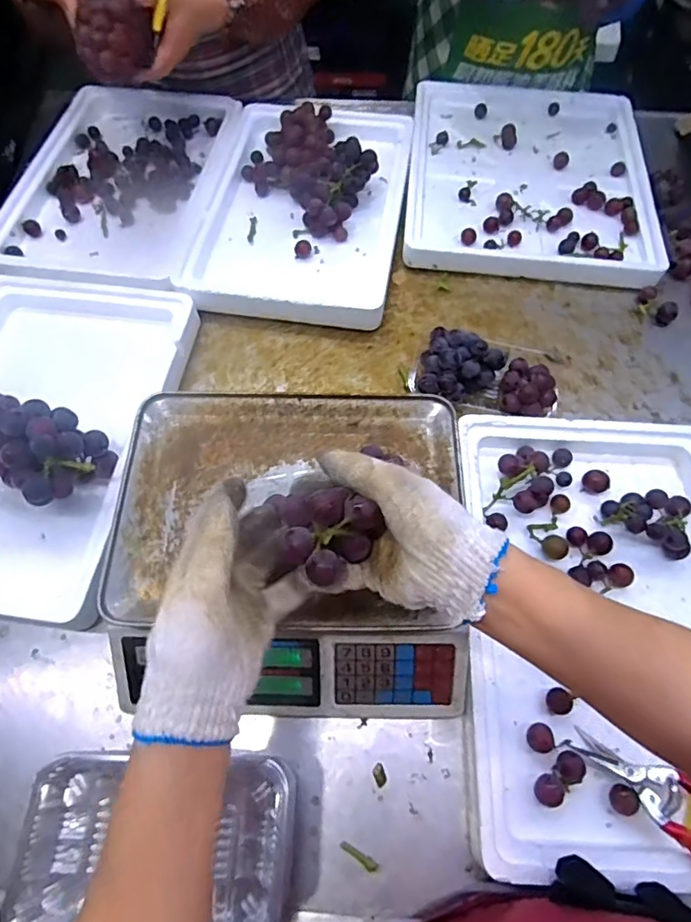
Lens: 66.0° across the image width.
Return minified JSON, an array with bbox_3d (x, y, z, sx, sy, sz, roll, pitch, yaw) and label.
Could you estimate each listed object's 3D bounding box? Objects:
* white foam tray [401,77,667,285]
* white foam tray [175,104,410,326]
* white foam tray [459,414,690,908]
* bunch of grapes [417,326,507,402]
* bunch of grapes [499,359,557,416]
[{"bbox_3d":[0.302,-0.498,0.885,0.379,0.033,0.478,6,64,1],"label":"white foam tray"},{"bbox_3d":[-0.060,-0.411,0.820,0.307,0.054,0.462,8,65,2],"label":"white foam tray"},{"bbox_3d":[0.271,0.162,0.540,0.298,0.063,0.465,3,60,2],"label":"white foam tray"},{"bbox_3d":[0.139,-0.108,0.674,0.094,0.074,0.094,0,62,0],"label":"bunch of grapes"},{"bbox_3d":[0.228,-0.089,0.673,0.067,0.055,0.078,0,62,0],"label":"bunch of grapes"}]

